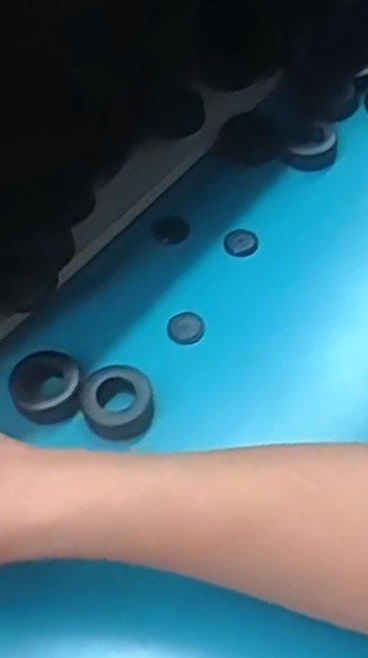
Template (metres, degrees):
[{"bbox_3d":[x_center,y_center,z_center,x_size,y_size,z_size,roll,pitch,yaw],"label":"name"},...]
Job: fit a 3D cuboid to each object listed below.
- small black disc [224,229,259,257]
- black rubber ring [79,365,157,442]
[{"bbox_3d":[0.036,-0.054,0.494,0.019,0.007,0.024,-14,54,-10],"label":"small black disc"},{"bbox_3d":[-0.034,0.037,0.409,0.036,0.020,0.033,0,53,0],"label":"black rubber ring"}]

